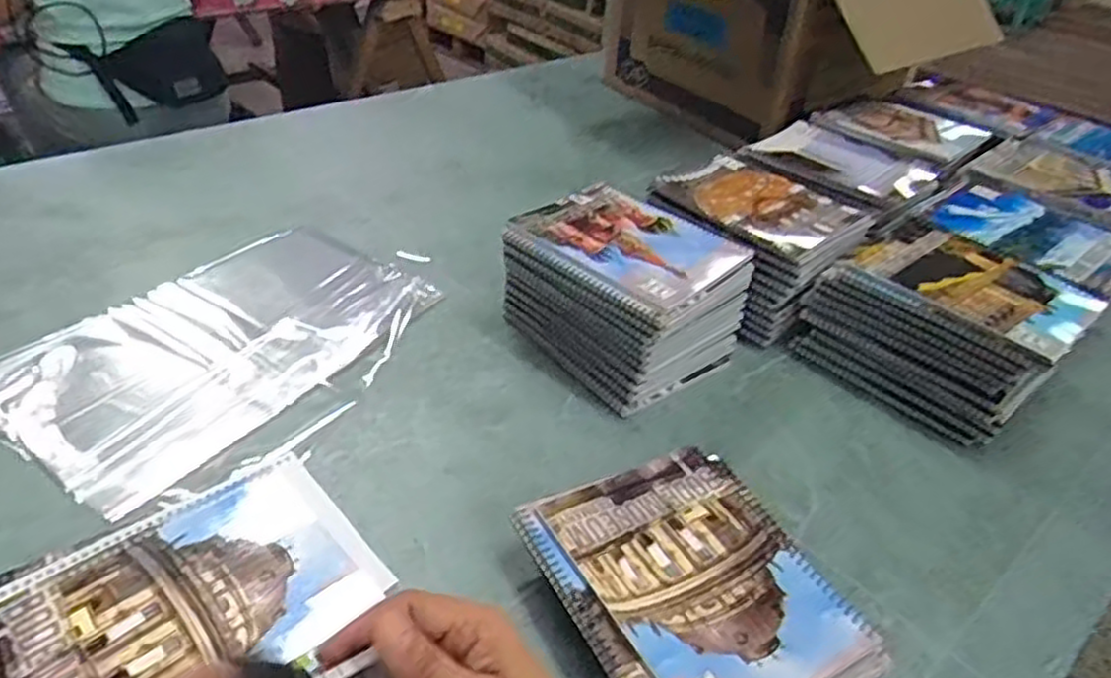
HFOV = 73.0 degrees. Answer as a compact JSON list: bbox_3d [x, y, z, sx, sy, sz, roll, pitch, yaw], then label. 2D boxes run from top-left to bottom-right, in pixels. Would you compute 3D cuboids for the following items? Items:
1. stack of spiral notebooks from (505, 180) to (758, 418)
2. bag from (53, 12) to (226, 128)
[{"bbox_3d":[0.068,-0.051,0.755,0.199,0.115,0.176,34,44,32],"label":"stack of spiral notebooks"},{"bbox_3d":[-0.839,-0.557,1.562,0.272,0.164,0.090,-32,30,-34],"label":"bag"}]

